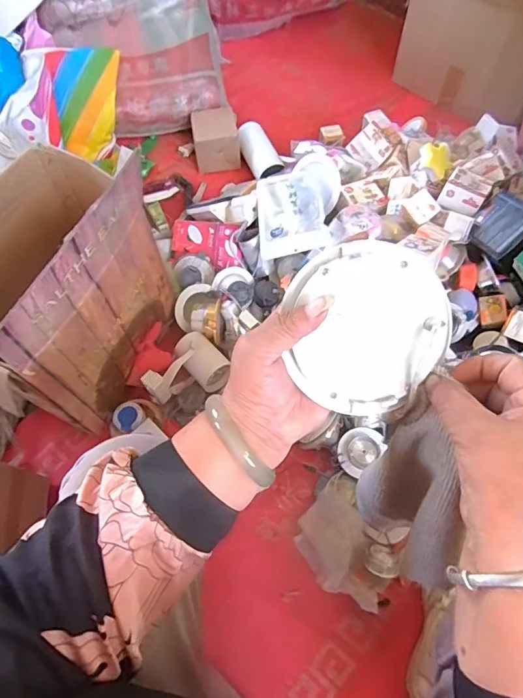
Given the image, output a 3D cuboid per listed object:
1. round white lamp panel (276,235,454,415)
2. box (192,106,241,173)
[{"bbox_3d":[0.068,-0.015,0.292,0.105,0.014,0.110,-1,98,-4],"label":"round white lamp panel"},{"bbox_3d":[-0.115,-0.531,1.117,0.110,0.094,0.117,-8,64,-3],"label":"box"}]

